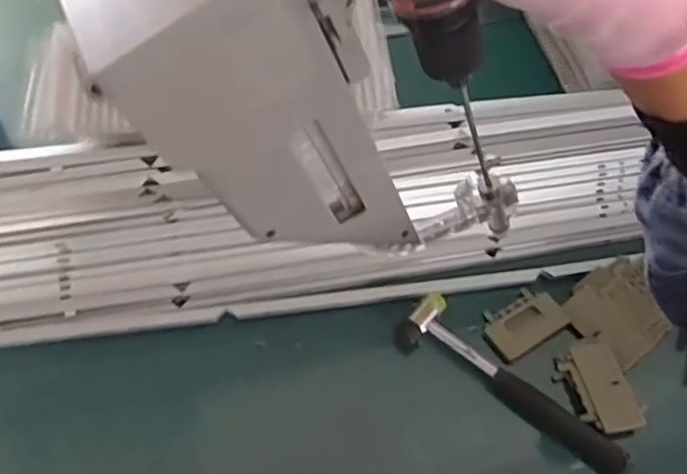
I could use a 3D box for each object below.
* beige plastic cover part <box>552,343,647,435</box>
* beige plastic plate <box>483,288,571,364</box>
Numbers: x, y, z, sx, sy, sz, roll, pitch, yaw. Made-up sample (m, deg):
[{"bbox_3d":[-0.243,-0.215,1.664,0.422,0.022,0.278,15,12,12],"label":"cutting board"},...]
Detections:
[{"bbox_3d":[0.245,0.146,0.615,0.059,0.019,0.090,-13,55,-11],"label":"beige plastic cover part"},{"bbox_3d":[0.185,0.088,0.661,0.084,0.014,0.055,-25,58,-19],"label":"beige plastic plate"}]

